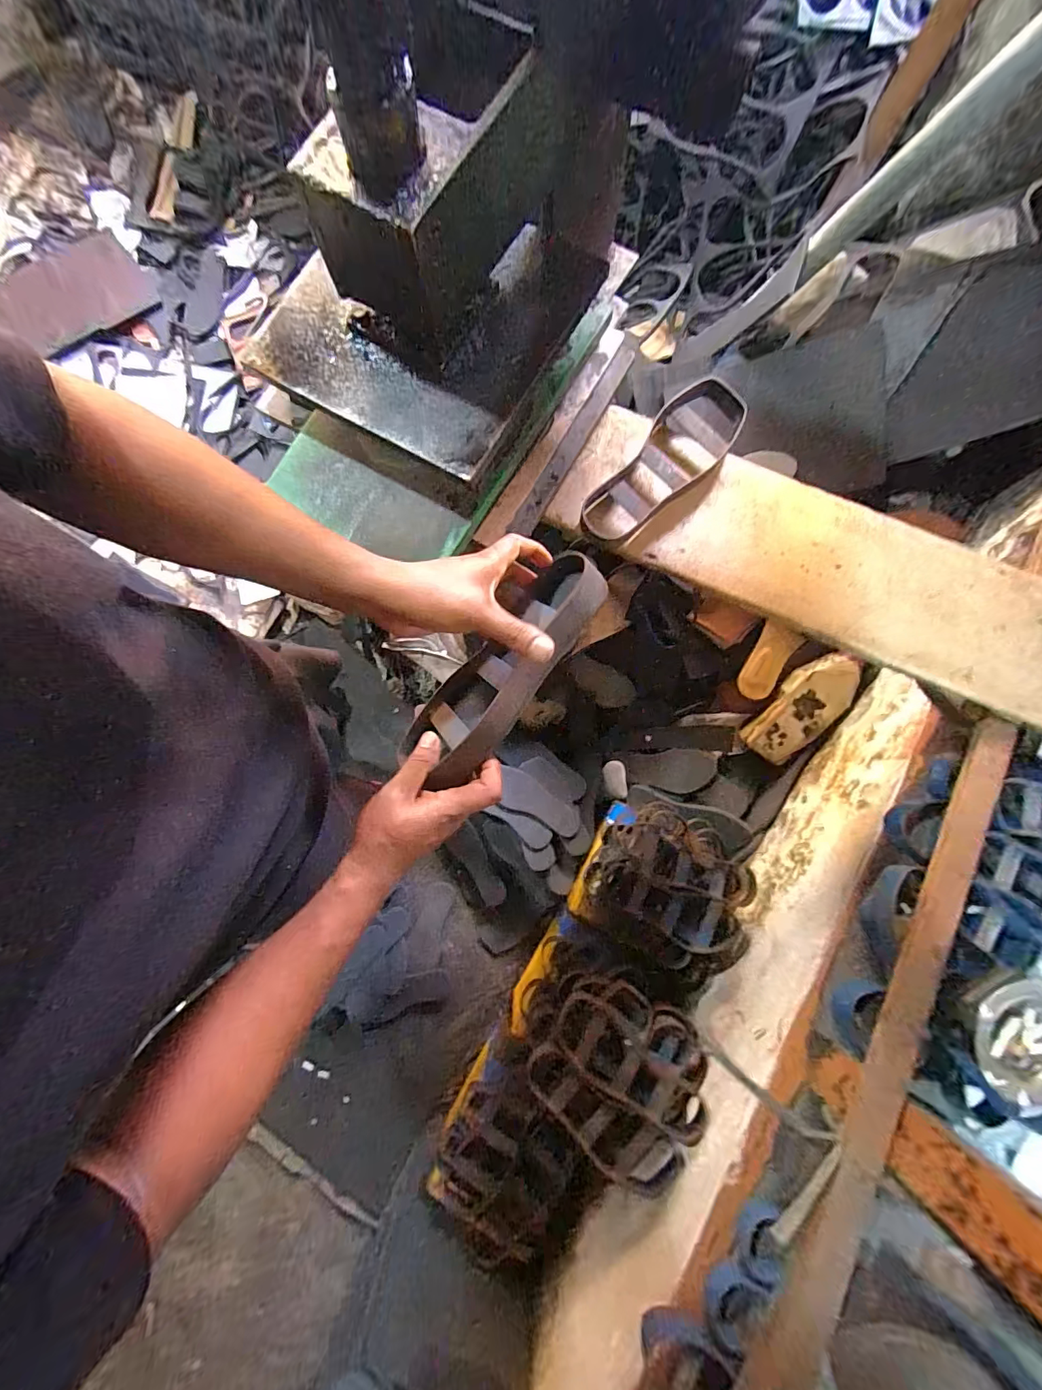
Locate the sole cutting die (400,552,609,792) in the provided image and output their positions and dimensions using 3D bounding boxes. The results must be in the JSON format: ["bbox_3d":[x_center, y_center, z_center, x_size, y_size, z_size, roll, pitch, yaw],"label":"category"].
[{"bbox_3d":[-0.017,-0.015,0.438,0.048,0.116,0.257,33,100,-38],"label":"sole cutting die"}]

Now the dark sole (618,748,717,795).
[{"bbox_3d":[0.331,0.171,1.055,0.194,0.009,0.090,-6,79,27],"label":"dark sole"}]

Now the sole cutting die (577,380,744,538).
[{"bbox_3d":[0.187,-0.293,0.588,0.094,0.045,0.254,39,82,6],"label":"sole cutting die"}]

